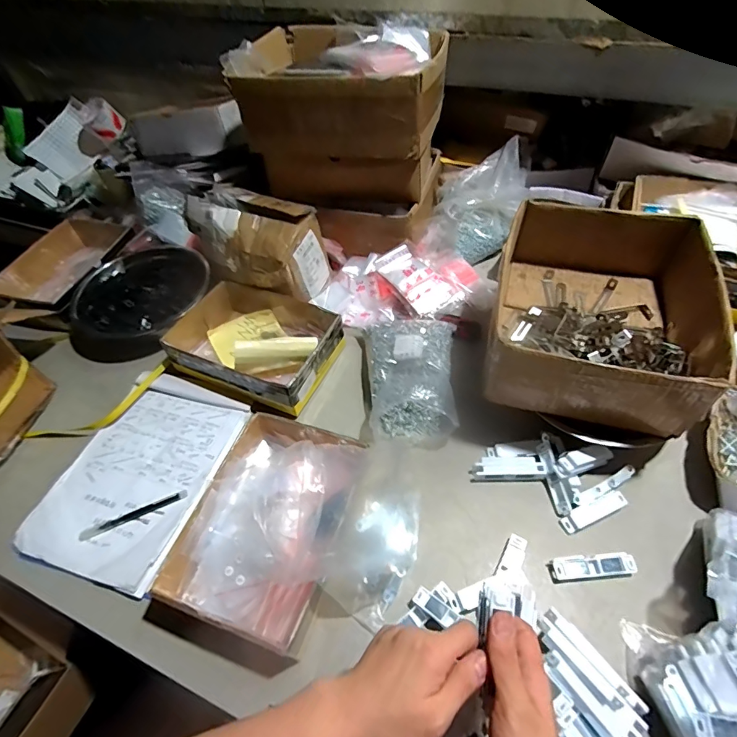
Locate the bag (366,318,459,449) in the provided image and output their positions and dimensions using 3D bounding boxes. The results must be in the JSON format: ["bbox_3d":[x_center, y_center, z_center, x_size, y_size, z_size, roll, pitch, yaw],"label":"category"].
[{"bbox_3d":[0.073,0.008,0.678,0.148,0.084,0.213,-4,52,2],"label":"bag"}]

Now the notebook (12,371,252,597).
[{"bbox_3d":[-0.332,0.147,0.640,0.222,0.015,0.302,14,55,15],"label":"notebook"}]

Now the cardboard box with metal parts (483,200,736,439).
[{"bbox_3d":[0.312,-0.076,0.603,0.254,0.133,0.303,11,54,13],"label":"cardboard box with metal parts"}]

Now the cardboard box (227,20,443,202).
[{"bbox_3d":[-0.036,-0.463,0.791,0.319,0.231,0.259,8,54,11],"label":"cardboard box"}]

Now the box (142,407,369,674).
[{"bbox_3d":[-0.126,0.193,0.535,0.194,0.060,0.278,14,55,16],"label":"box"}]

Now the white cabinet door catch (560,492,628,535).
[{"bbox_3d":[0.296,0.186,0.562,0.096,0.005,0.024,-21,53,-11],"label":"white cabinet door catch"}]

